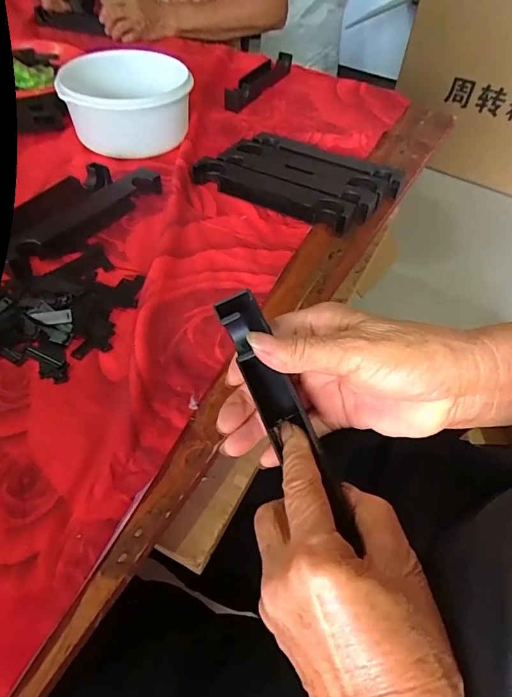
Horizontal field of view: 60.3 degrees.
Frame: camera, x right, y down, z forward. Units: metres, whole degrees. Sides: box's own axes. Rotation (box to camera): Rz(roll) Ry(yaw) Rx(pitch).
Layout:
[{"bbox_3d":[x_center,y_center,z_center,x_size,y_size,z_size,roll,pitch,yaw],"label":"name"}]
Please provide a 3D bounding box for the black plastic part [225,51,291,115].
[{"bbox_3d":[0.008,-0.439,0.715,0.030,0.030,0.208,24,54,13],"label":"black plastic part"}]

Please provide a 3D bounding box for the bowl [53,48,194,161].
[{"bbox_3d":[-0.166,-0.321,0.576,0.146,0.075,0.143,2,52,-3],"label":"bowl"}]

